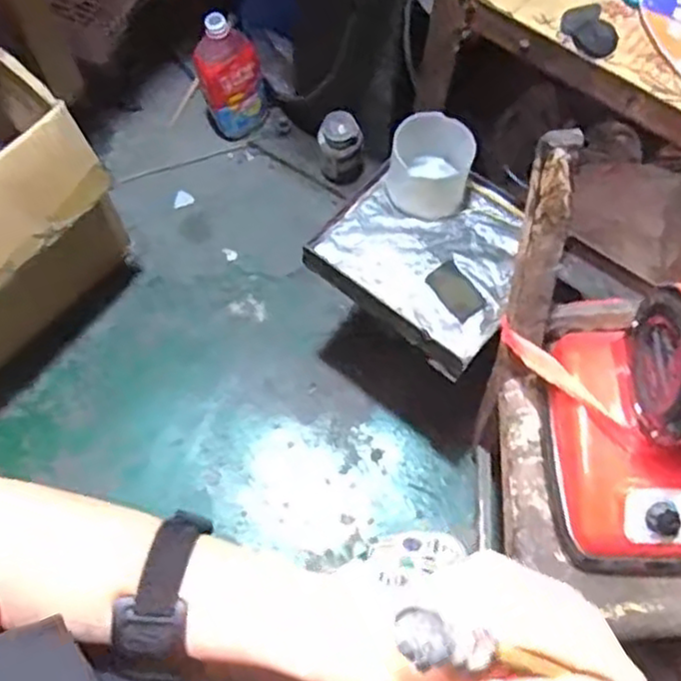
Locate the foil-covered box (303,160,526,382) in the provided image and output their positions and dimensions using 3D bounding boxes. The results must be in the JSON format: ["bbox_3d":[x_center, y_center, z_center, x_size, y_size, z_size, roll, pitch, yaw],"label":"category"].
[{"bbox_3d":[0.107,-0.100,0.807,0.220,0.031,0.214,39,72,14],"label":"foil-covered box"}]

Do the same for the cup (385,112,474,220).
[{"bbox_3d":[0.099,-0.192,0.798,0.086,0.083,0.092,0,67,-1],"label":"cup"}]

